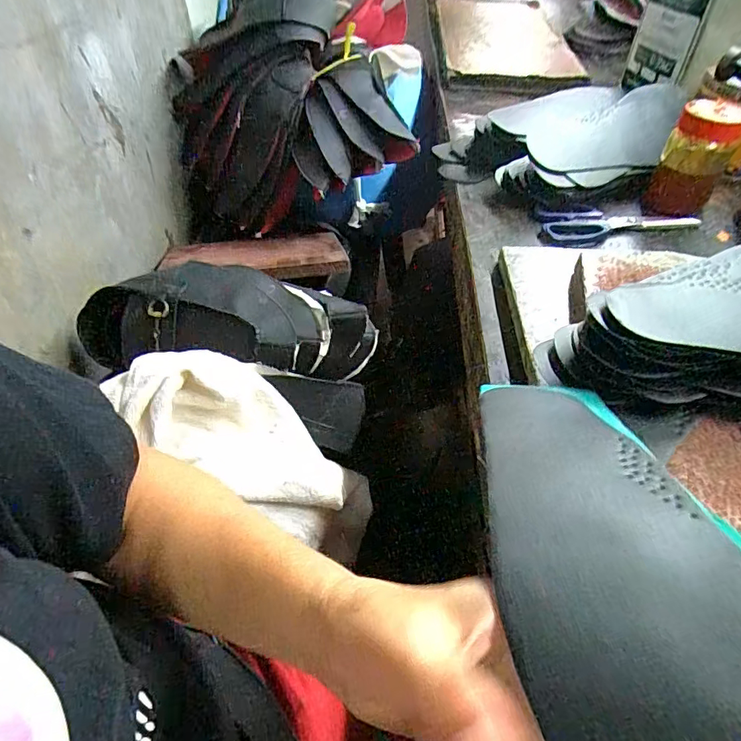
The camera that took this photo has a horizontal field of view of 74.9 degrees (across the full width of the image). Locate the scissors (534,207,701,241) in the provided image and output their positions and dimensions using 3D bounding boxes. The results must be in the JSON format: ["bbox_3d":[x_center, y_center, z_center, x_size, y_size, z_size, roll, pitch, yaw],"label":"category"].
[{"bbox_3d":[0.293,-0.178,0.569,0.189,0.014,0.055,-5,48,-5],"label":"scissors"}]

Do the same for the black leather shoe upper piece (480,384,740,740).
[{"bbox_3d":[0.096,0.074,0.202,0.087,0.041,0.239,-3,37,-3],"label":"black leather shoe upper piece"}]

